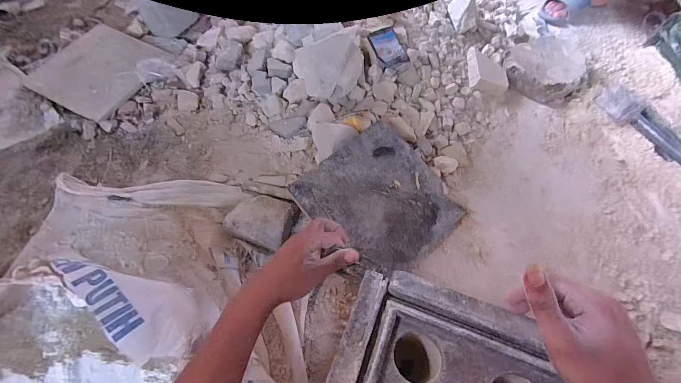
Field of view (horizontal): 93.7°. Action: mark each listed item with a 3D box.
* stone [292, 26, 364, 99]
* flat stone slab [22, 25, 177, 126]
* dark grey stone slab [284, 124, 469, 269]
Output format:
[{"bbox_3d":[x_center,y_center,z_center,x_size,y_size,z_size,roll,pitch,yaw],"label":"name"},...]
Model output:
[{"bbox_3d":[-0.022,-0.256,0.660,0.146,0.136,0.088,-1,61,-6],"label":"stone"},{"bbox_3d":[-0.585,-0.299,0.778,0.256,0.028,0.245,26,62,14],"label":"flat stone slab"},{"bbox_3d":[0.075,0.014,0.590,0.233,0.007,0.241,-38,81,-17],"label":"dark grey stone slab"}]

